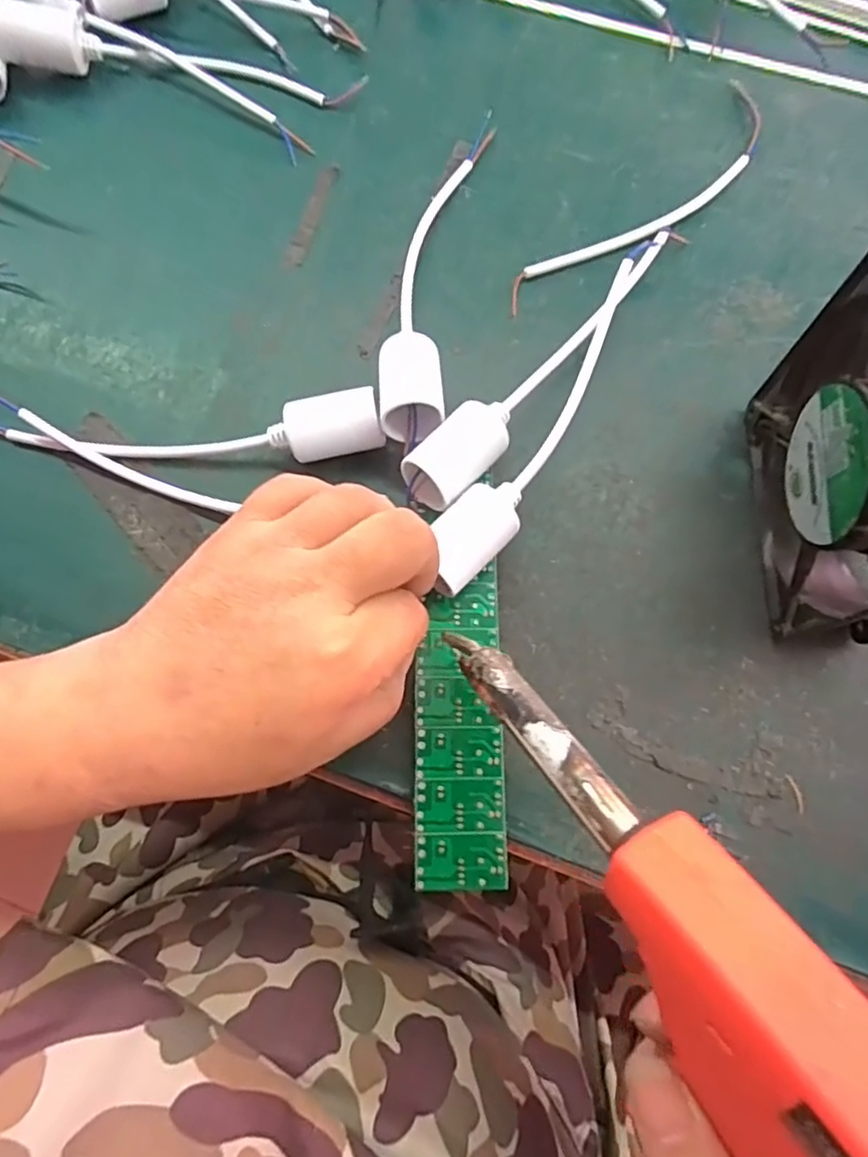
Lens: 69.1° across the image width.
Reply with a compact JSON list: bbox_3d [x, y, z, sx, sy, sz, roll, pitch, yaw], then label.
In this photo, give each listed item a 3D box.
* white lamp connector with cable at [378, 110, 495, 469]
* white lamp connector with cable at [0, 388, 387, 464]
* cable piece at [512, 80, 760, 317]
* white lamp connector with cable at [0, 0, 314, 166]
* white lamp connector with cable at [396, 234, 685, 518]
[{"bbox_3d":[0.000,-0.153,0.313,0.032,0.040,0.220,8,76,2],"label":"white lamp connector with cable"},{"bbox_3d":[-0.124,-0.069,0.297,0.200,0.030,0.026,1,76,1],"label":"white lamp connector with cable"},{"bbox_3d":[0.120,-0.207,0.348,0.043,0.005,0.204,44,80,10],"label":"cable piece"},{"bbox_3d":[-0.155,-0.291,0.356,0.185,0.032,0.049,18,77,5],"label":"white lamp connector with cable"},{"bbox_3d":[0.057,-0.104,0.300,0.027,0.041,0.192,39,79,9],"label":"white lamp connector with cable"}]

